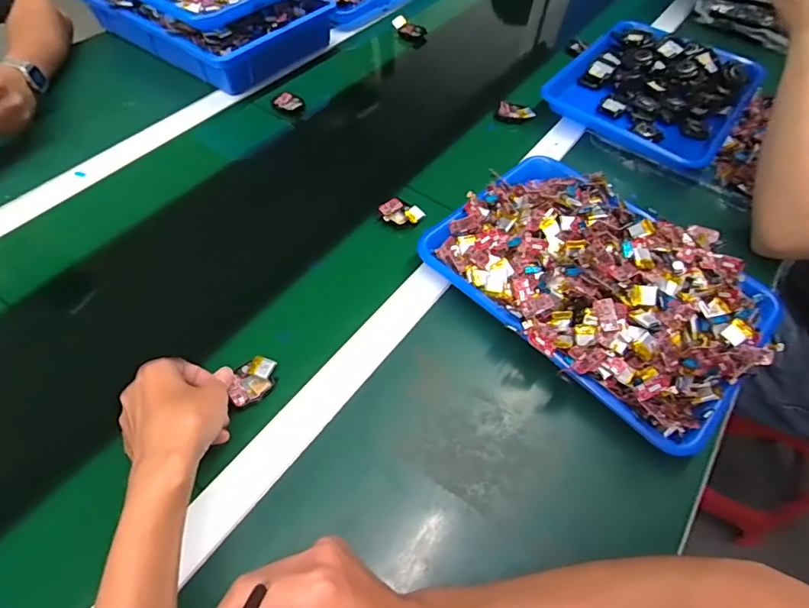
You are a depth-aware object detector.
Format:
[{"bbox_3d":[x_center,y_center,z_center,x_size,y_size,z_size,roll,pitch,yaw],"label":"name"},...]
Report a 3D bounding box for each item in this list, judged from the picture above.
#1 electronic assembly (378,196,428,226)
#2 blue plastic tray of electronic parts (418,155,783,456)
[{"bbox_3d":[-0.003,-0.113,0.582,0.055,0.013,0.037,13,56,5],"label":"electronic assembly"},{"bbox_3d":[0.205,-0.035,0.498,0.332,0.082,0.241,38,62,21],"label":"blue plastic tray of electronic parts"}]

